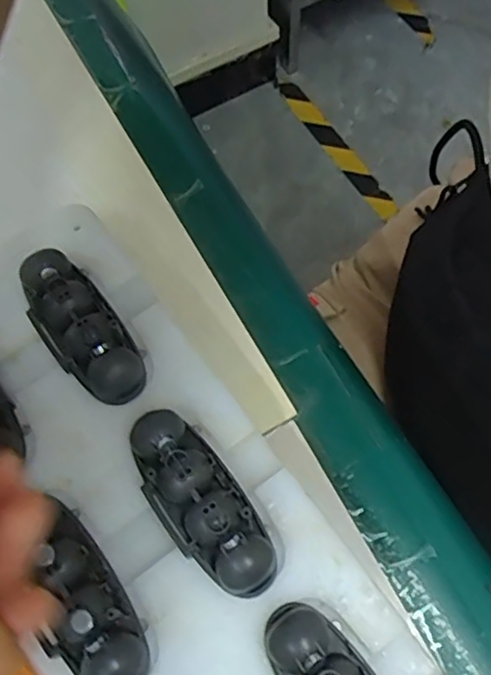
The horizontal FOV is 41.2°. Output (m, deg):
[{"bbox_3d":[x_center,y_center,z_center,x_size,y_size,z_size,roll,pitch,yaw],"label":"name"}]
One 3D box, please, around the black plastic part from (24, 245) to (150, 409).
[{"bbox_3d":[-0.057,-0.005,0.221,0.024,0.012,0.061,-34,70,-12],"label":"black plastic part"}]

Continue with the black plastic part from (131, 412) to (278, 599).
[{"bbox_3d":[-0.014,0.049,0.200,0.026,0.017,0.063,-35,70,-13],"label":"black plastic part"}]

